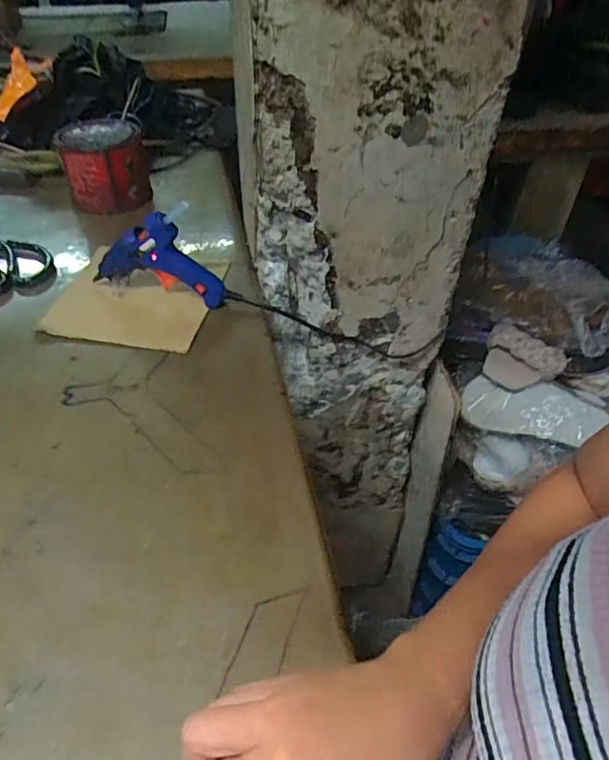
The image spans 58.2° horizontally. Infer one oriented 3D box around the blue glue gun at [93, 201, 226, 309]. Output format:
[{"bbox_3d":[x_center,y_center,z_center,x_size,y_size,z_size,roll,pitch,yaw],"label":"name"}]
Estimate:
[{"bbox_3d":[-0.149,-0.123,0.547,0.133,0.099,0.024,6,44,6],"label":"blue glue gun"}]

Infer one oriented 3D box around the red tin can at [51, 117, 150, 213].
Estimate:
[{"bbox_3d":[-0.259,-0.287,0.714,0.105,0.081,0.103,-12,45,-13],"label":"red tin can"}]

